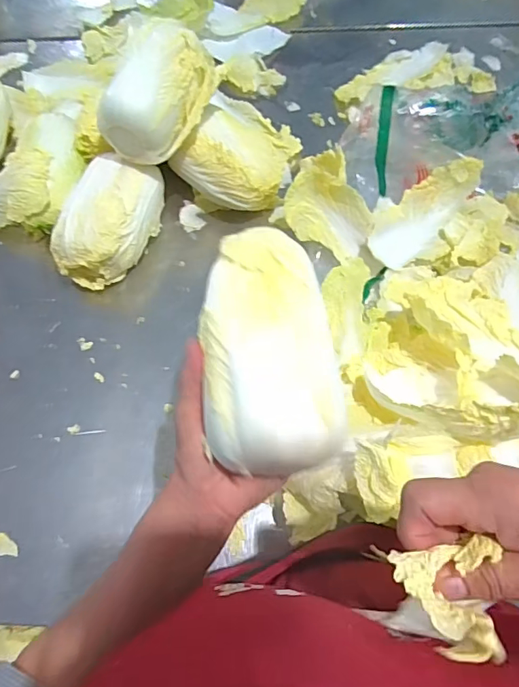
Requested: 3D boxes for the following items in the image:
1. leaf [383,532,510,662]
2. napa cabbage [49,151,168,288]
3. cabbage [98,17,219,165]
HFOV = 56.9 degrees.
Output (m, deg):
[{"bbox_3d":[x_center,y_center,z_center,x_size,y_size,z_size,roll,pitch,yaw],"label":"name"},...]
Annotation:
[{"bbox_3d":[0.082,0.110,0.211,0.051,0.032,0.048,-1,66,2],"label":"leaf"},{"bbox_3d":[-0.198,-0.158,0.637,0.100,0.094,0.167,15,67,9],"label":"napa cabbage"},{"bbox_3d":[-0.117,-0.300,0.583,0.095,0.095,0.157,22,70,11],"label":"cabbage"}]

